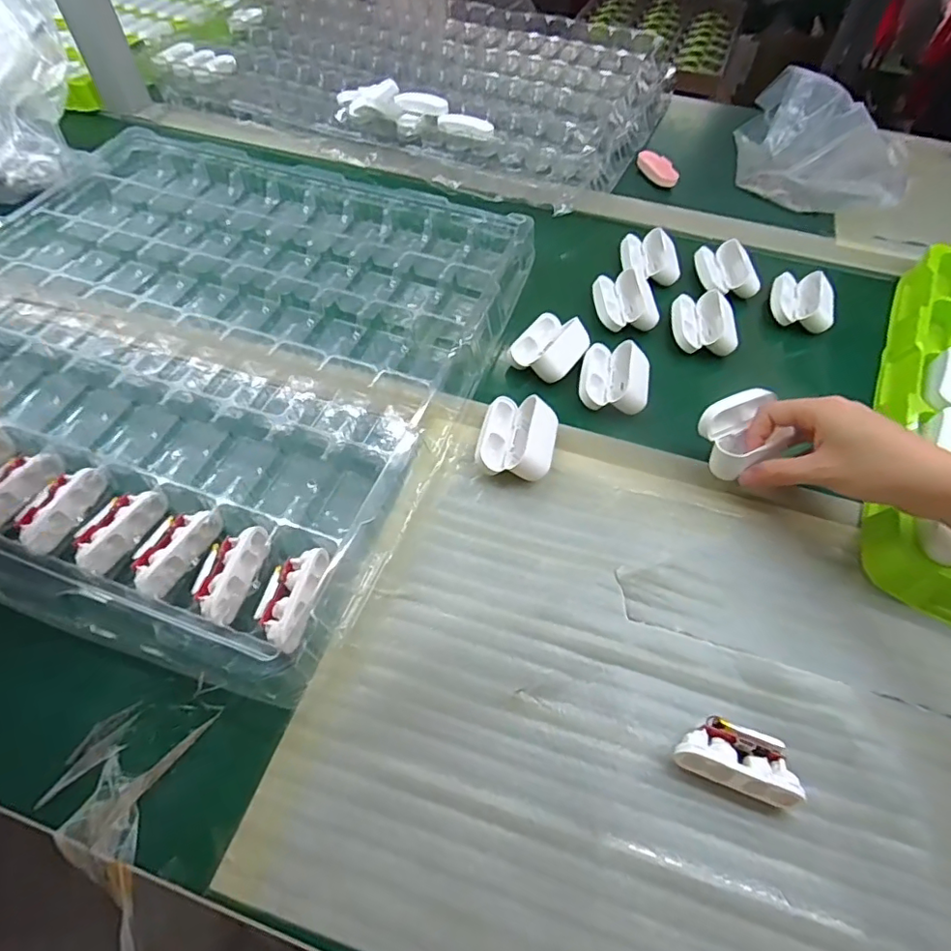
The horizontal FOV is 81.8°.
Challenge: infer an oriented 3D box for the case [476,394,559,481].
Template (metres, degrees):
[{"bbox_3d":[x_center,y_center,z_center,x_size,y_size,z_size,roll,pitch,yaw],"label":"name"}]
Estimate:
[{"bbox_3d":[0.031,-0.027,0.400,0.053,0.029,0.064,12,57,6],"label":"case"}]

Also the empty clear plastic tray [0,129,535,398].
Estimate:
[{"bbox_3d":[-0.201,-0.217,0.514,0.481,0.035,0.236,18,57,10],"label":"empty clear plastic tray"}]

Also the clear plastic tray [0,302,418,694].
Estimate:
[{"bbox_3d":[-0.281,-0.030,0.386,0.450,0.032,0.216,17,57,9],"label":"clear plastic tray"}]

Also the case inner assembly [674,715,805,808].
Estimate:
[{"bbox_3d":[0.138,0.147,0.288,0.060,0.019,0.030,18,57,10],"label":"case inner assembly"}]

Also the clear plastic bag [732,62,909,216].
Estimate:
[{"bbox_3d":[0.381,-0.355,0.592,0.185,0.100,0.128,30,60,17],"label":"clear plastic bag"}]

